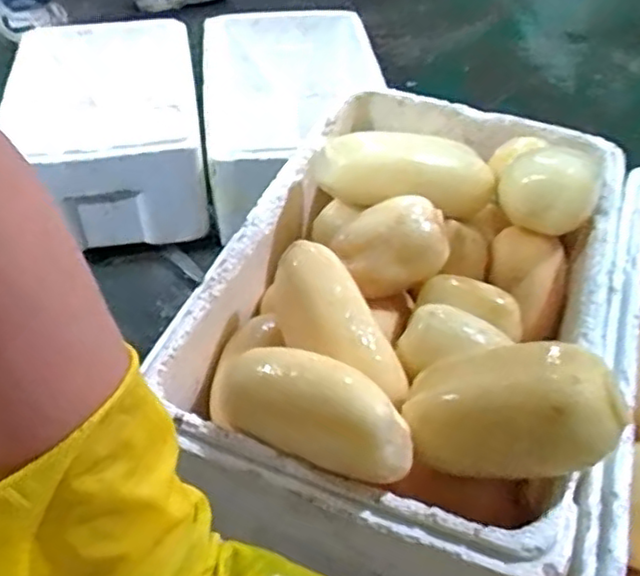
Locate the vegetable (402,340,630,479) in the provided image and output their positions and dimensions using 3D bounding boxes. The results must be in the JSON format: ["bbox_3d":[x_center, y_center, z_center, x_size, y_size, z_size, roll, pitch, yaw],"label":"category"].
[{"bbox_3d":[0.113,0.071,0.407,0.120,0.058,0.082,-12,56,37],"label":"vegetable"}]

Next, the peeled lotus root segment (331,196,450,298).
[{"bbox_3d":[0.060,-0.035,0.568,0.097,0.052,0.067,-15,50,-15],"label":"peeled lotus root segment"}]

